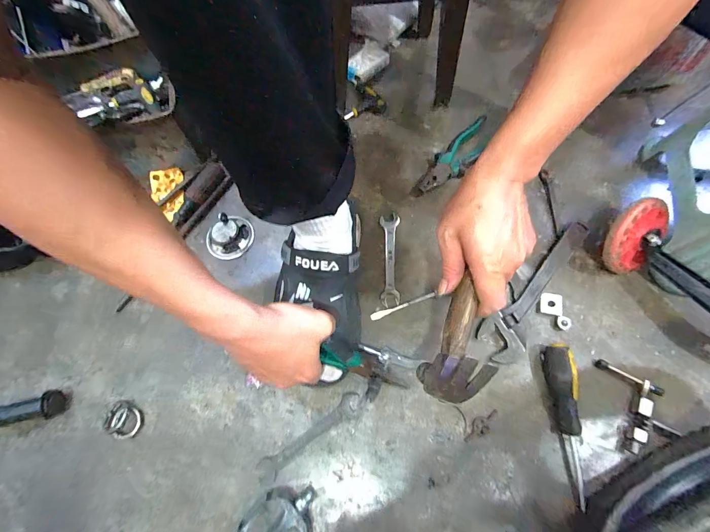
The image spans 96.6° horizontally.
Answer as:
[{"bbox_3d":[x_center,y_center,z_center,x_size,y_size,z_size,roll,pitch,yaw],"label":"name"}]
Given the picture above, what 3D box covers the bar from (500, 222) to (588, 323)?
[{"bbox_3d":[0.268,0.007,0.444,0.025,0.017,0.182,41,74,17],"label":"bar"}]

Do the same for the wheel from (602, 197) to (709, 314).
[{"bbox_3d":[0.427,0.015,0.404,0.094,0.086,0.226,-40,71,-14],"label":"wheel"}]

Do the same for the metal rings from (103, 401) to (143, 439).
[{"bbox_3d":[-0.292,0.193,0.397,0.045,0.013,0.038,17,68,9],"label":"metal rings"}]

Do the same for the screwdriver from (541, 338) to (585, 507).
[{"bbox_3d":[0.248,0.178,0.371,0.026,0.031,0.167,3,67,3],"label":"screwdriver"}]

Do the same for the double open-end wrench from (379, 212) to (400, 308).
[{"bbox_3d":[0.052,-0.013,0.473,0.028,0.005,0.147,2,66,3],"label":"double open-end wrench"}]

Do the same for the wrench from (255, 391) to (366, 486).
[{"bbox_3d":[-0.052,0.206,0.385,0.138,0.005,0.025,-34,69,-12],"label":"wrench"}]

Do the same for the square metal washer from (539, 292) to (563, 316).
[{"bbox_3d":[0.268,0.052,0.432,0.027,0.006,0.030,16,68,9],"label":"square metal washer"}]

